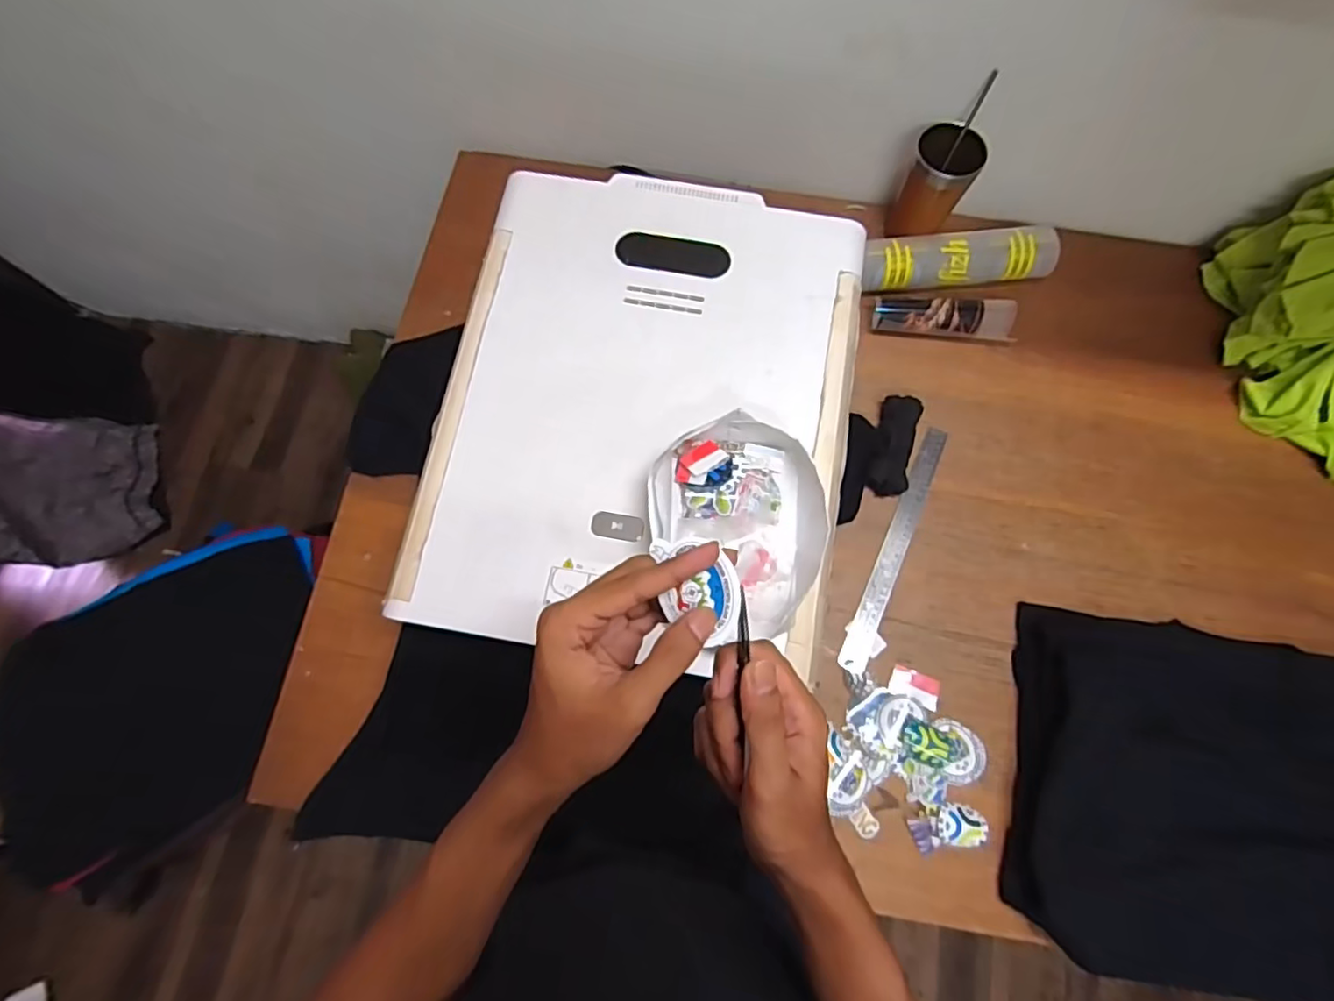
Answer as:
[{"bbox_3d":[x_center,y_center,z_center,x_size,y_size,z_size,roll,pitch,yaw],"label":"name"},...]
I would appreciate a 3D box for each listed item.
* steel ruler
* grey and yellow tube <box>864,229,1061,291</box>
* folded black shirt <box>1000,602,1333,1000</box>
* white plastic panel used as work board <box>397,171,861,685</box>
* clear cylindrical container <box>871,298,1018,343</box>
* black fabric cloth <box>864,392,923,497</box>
[{"bbox_3d":[0.277,0.053,0.748,0.028,0.004,0.318,23,76,12],"label":"steel ruler"},{"bbox_3d":[0.382,-0.321,0.825,0.270,0.051,0.068,-8,74,-2],"label":"grey and yellow tube"},{"bbox_3d":[0.631,0.326,0.639,0.518,0.055,0.359,10,74,3],"label":"folded black shirt"},{"bbox_3d":[-0.020,-0.104,0.621,0.405,0.028,0.493,8,74,3],"label":"white plastic panel used as work board"},{"bbox_3d":[0.364,-0.240,0.809,0.180,0.047,0.049,6,74,2],"label":"clear cylindrical container"},{"bbox_3d":[0.284,-0.069,0.769,0.050,0.027,0.133,17,74,5],"label":"black fabric cloth"}]

